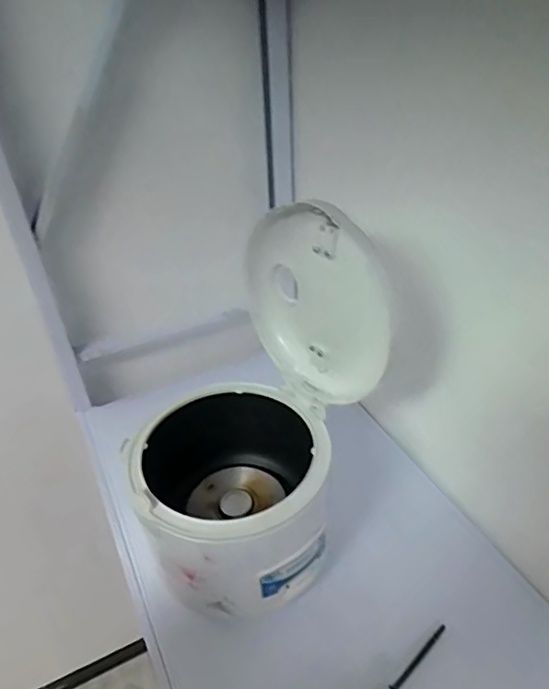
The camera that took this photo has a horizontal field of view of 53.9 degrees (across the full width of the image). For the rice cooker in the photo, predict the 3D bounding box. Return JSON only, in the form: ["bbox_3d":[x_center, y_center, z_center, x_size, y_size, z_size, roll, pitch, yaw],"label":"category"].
[{"bbox_3d":[-0.028,0.071,0.547,0.201,0.327,0.254,27,46,33],"label":"rice cooker"}]

